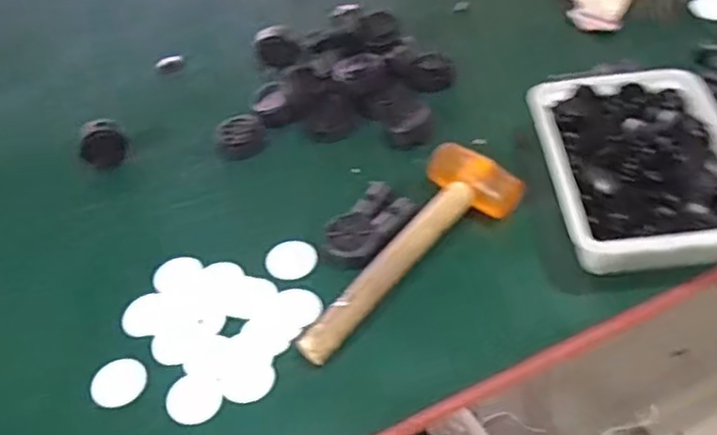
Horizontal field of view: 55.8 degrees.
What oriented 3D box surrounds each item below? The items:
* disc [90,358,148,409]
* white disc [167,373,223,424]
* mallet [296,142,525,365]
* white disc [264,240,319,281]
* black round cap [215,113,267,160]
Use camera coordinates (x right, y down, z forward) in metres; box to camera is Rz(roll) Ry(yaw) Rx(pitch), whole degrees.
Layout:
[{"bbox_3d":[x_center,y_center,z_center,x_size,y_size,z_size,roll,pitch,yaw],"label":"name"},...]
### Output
[{"bbox_3d":[-0.229,0.156,0.645,0.052,0.004,0.050,-3,51,4],"label":"disc"},{"bbox_3d":[-0.152,0.167,0.627,0.051,0.005,0.047,-3,51,4],"label":"white disc"},{"bbox_3d":[0.047,0.038,0.675,0.100,0.059,0.272,31,60,27],"label":"mallet"},{"bbox_3d":[-0.071,0.045,0.717,0.052,0.004,0.046,-12,51,-3],"label":"white disc"},{"bbox_3d":[-0.144,-0.099,0.832,0.058,0.021,0.058,-3,51,4],"label":"black round cap"}]

